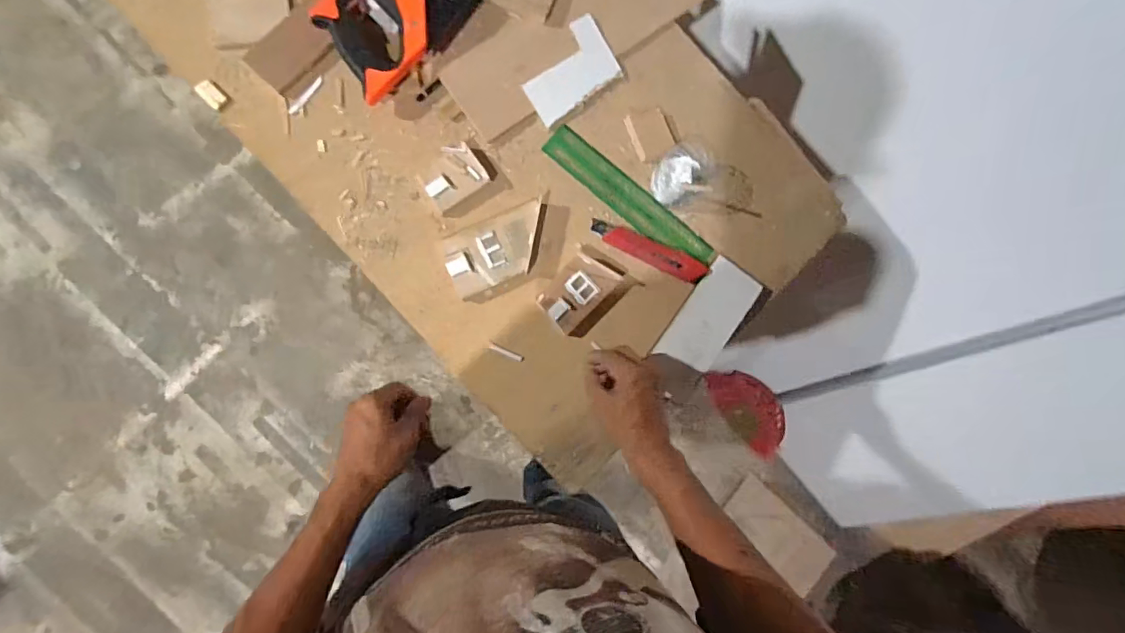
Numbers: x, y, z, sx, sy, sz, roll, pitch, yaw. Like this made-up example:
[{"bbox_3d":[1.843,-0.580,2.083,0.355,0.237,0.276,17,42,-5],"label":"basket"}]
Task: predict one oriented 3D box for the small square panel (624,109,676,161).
[{"bbox_3d":[0.117,-0.240,0.668,0.056,0.021,0.061,-21,87,-9],"label":"small square panel"}]

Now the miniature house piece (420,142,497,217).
[{"bbox_3d":[-0.129,-0.175,0.621,0.089,0.028,0.061,-39,90,-9],"label":"miniature house piece"}]

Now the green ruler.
[{"bbox_3d":[0.090,-0.152,0.660,0.255,0.009,0.048,38,81,-2],"label":"green ruler"}]

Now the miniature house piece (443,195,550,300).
[{"bbox_3d":[-0.074,-0.084,0.625,0.140,0.030,0.081,-27,88,-9],"label":"miniature house piece"}]

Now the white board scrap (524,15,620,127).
[{"bbox_3d":[0.008,-0.318,0.651,0.131,0.009,0.083,-38,90,-9],"label":"white board scrap"}]

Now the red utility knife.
[{"bbox_3d":[0.113,-0.084,0.654,0.159,0.019,0.032,25,82,-4],"label":"red utility knife"}]

